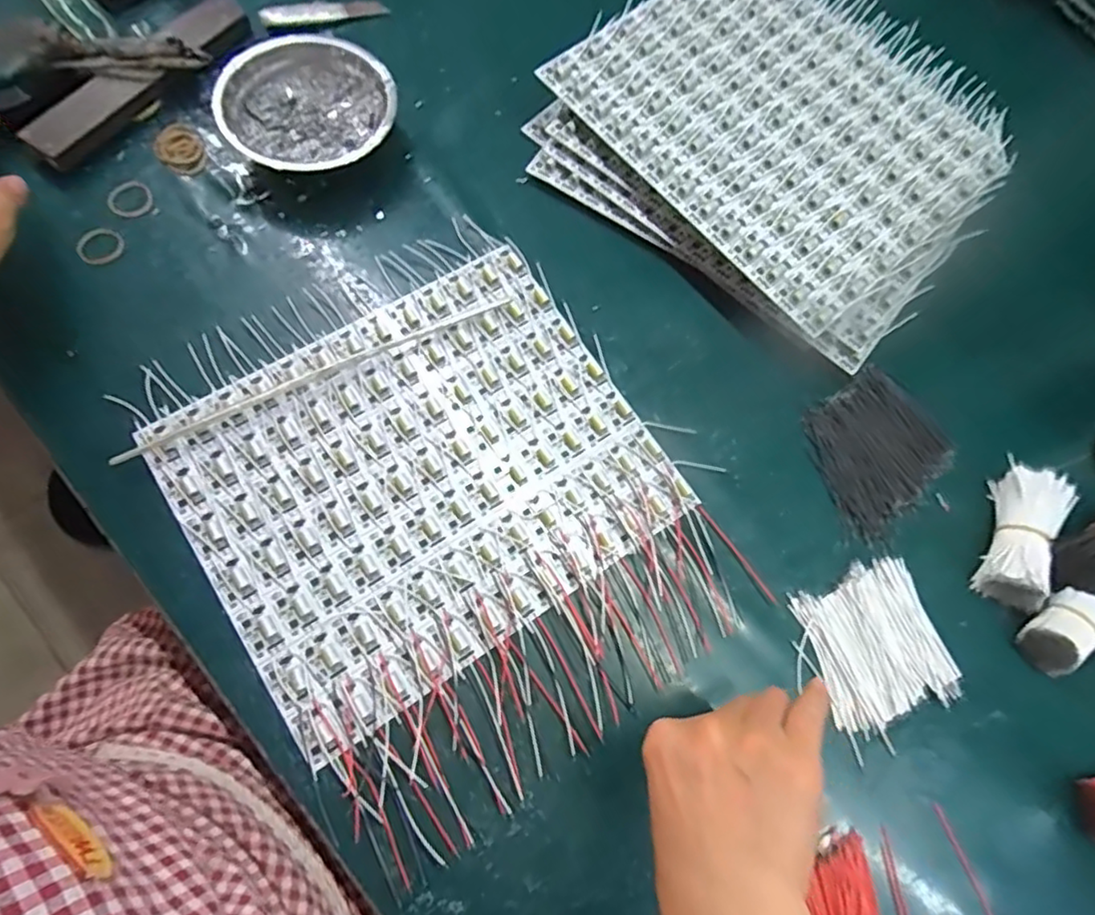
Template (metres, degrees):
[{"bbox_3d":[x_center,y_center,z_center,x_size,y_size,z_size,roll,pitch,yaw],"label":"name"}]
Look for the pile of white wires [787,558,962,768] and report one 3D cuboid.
[{"bbox_3d":[0.215,0.124,0.409,0.085,0.010,0.100,-16,75,-5],"label":"pile of white wires"}]

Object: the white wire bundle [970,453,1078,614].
[{"bbox_3d":[0.326,0.052,0.429,0.039,0.030,0.096,21,72,1],"label":"white wire bundle"}]

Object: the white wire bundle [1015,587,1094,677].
[{"bbox_3d":[0.338,0.113,0.411,0.057,0.030,0.032,-42,81,-16],"label":"white wire bundle"}]

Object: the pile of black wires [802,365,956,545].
[{"bbox_3d":[0.238,-0.007,0.456,0.105,0.009,0.095,-32,78,-14],"label":"pile of black wires"}]

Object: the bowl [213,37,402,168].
[{"bbox_3d":[-0.176,-0.268,0.488,0.121,0.056,0.110,2,72,-5],"label":"bowl"}]

